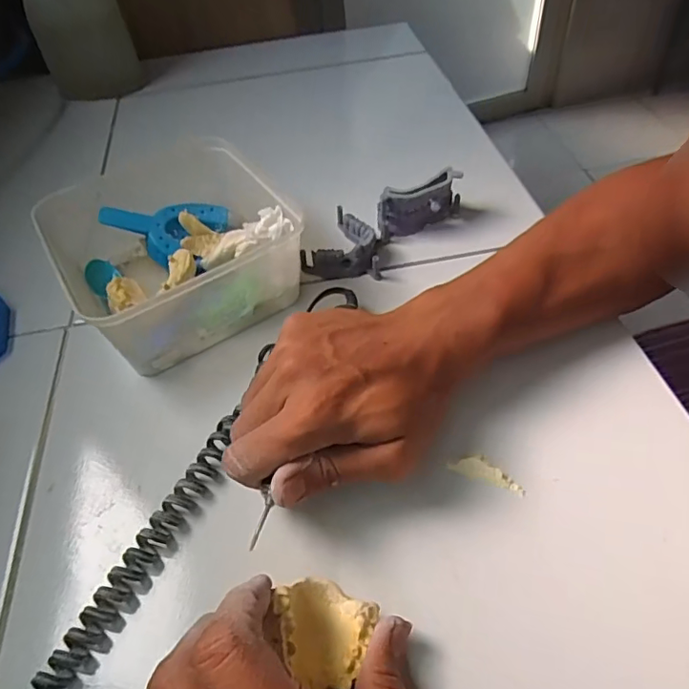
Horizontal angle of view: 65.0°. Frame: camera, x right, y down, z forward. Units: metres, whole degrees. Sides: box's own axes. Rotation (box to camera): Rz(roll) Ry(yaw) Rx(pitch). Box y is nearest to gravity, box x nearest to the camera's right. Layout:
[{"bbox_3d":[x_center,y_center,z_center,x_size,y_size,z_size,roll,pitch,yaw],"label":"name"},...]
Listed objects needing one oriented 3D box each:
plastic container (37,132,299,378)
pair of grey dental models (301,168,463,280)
[{"bbox_3d":[-0.134,-0.076,0.423,0.159,0.071,0.175,-29,53,-18],"label":"plastic container"},{"bbox_3d":[0.029,-0.108,0.454,0.067,0.045,0.142,34,60,30],"label":"pair of grey dental models"}]

